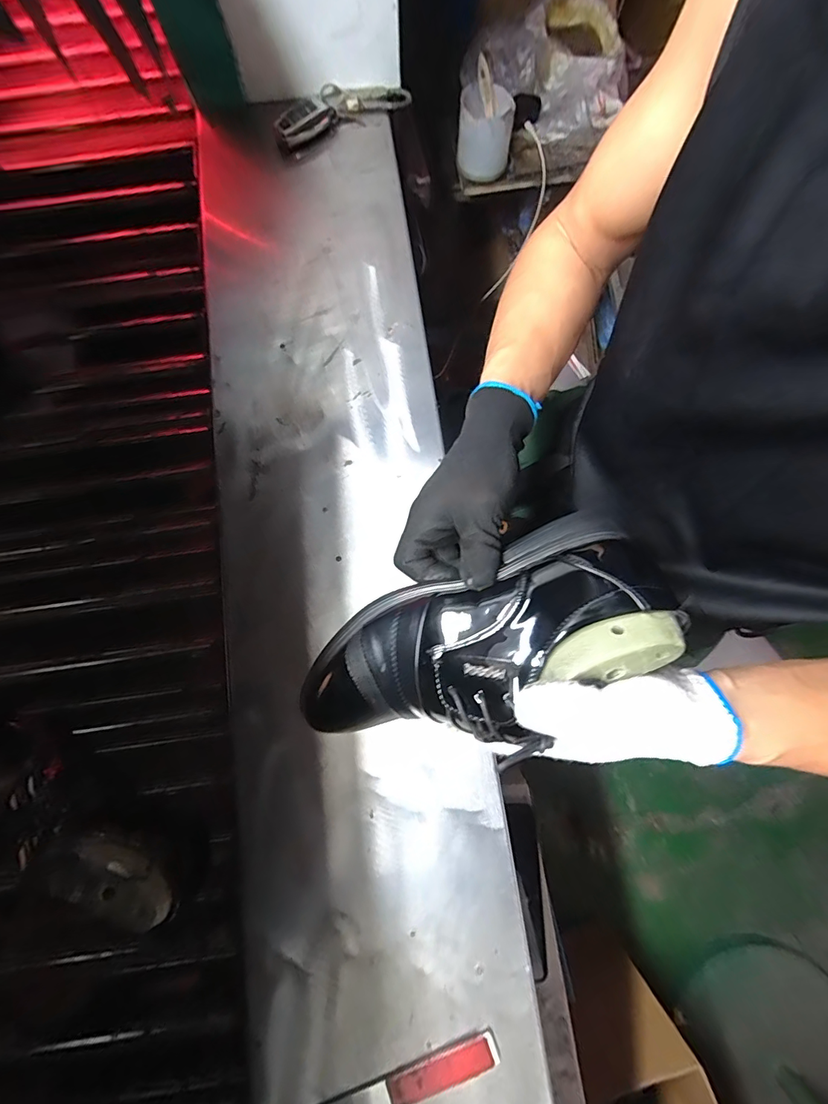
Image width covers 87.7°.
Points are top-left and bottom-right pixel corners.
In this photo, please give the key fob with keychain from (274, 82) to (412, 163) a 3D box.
[{"bbox_3d":[-0.087,-0.521,0.509,0.166,0.022,0.049,-31,81,-7],"label":"key fob with keychain"}]

